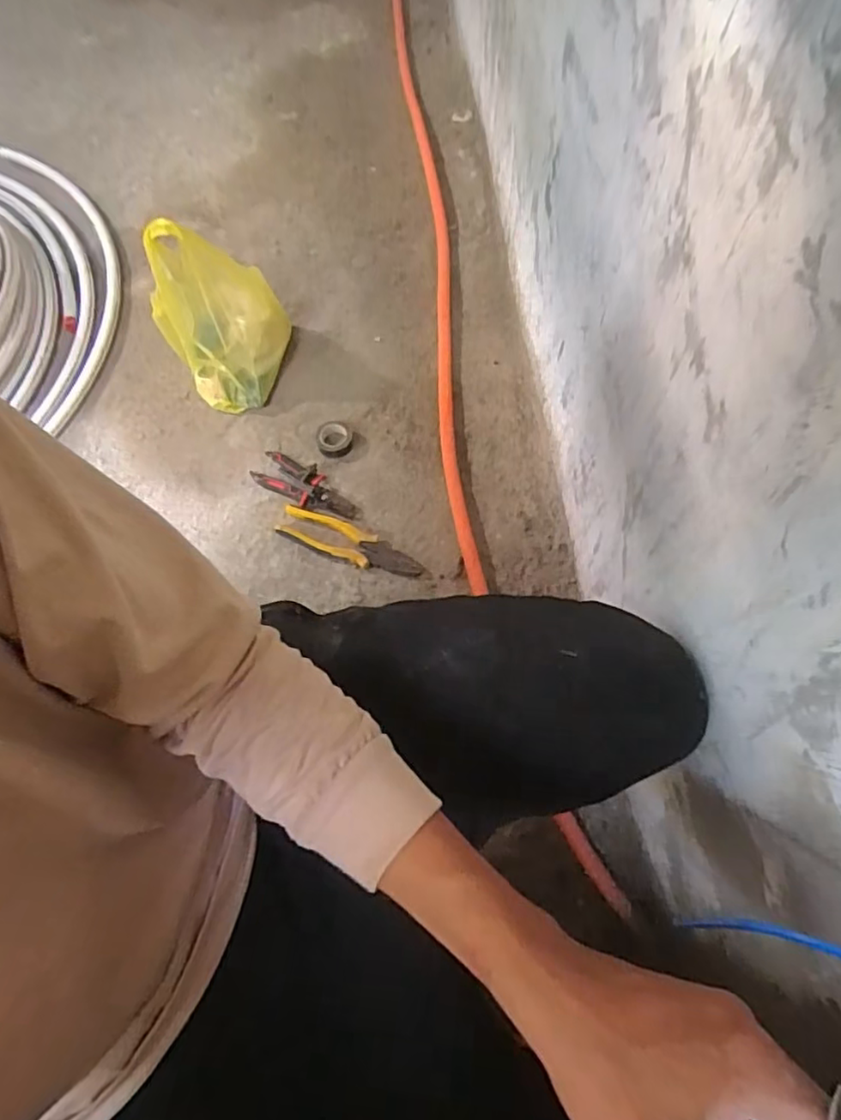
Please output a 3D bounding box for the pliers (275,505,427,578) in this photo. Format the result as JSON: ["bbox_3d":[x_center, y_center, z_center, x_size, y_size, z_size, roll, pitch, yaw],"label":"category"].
[{"bbox_3d":[-0.100,-0.021,0.858,0.220,0.020,0.057,20,68,10],"label":"pliers"}]

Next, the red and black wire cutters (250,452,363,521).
[{"bbox_3d":[-0.168,-0.106,0.897,0.176,0.017,0.065,31,71,14],"label":"red and black wire cutters"}]

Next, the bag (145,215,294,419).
[{"bbox_3d":[-0.297,-0.357,0.905,0.178,0.237,0.148,-27,68,-10],"label":"bag"}]

